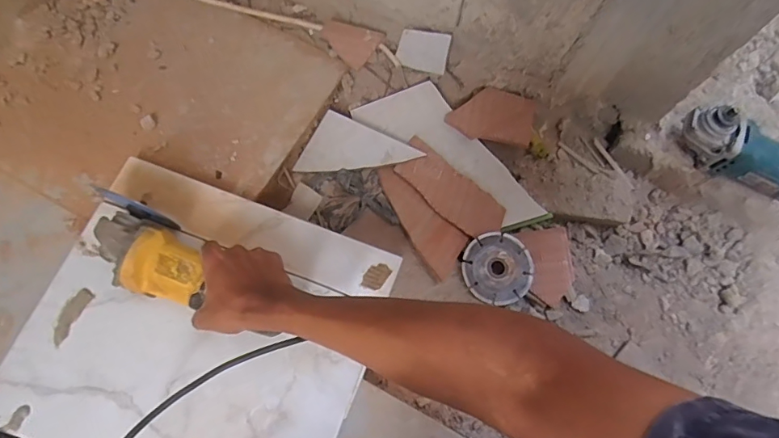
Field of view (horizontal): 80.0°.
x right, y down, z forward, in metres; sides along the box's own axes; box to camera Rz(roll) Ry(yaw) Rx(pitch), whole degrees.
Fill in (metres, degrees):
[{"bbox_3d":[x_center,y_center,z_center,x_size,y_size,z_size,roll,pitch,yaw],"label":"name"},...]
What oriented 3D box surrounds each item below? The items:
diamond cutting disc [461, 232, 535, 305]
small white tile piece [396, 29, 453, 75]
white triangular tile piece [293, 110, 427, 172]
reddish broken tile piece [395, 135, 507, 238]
[{"bbox_3d":[0.149,0.065,0.635,0.097,0.008,0.091,1,77,-6],"label":"diamond cutting disc"},{"bbox_3d":[0.051,-0.256,0.709,0.092,0.058,0.010,28,46,32],"label":"small white tile piece"},{"bbox_3d":[-0.049,-0.090,0.695,0.158,0.010,0.100,27,92,14],"label":"white triangular tile piece"},{"bbox_3d":[0.085,-0.043,0.675,0.175,0.008,0.065,42,91,16],"label":"reddish broken tile piece"}]

